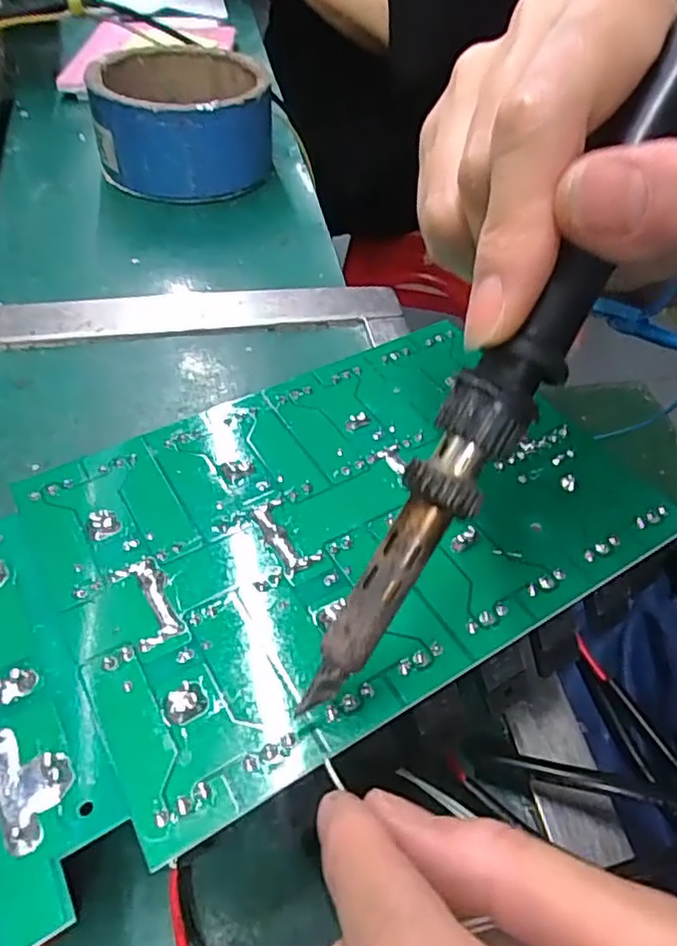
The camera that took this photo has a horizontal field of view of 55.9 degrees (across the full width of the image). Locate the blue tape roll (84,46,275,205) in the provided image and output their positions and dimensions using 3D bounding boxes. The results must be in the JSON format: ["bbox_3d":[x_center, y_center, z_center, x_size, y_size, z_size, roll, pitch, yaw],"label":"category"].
[{"bbox_3d":[-0.108,-0.248,0.451,0.113,0.065,0.122,-6,49,-9],"label":"blue tape roll"}]

